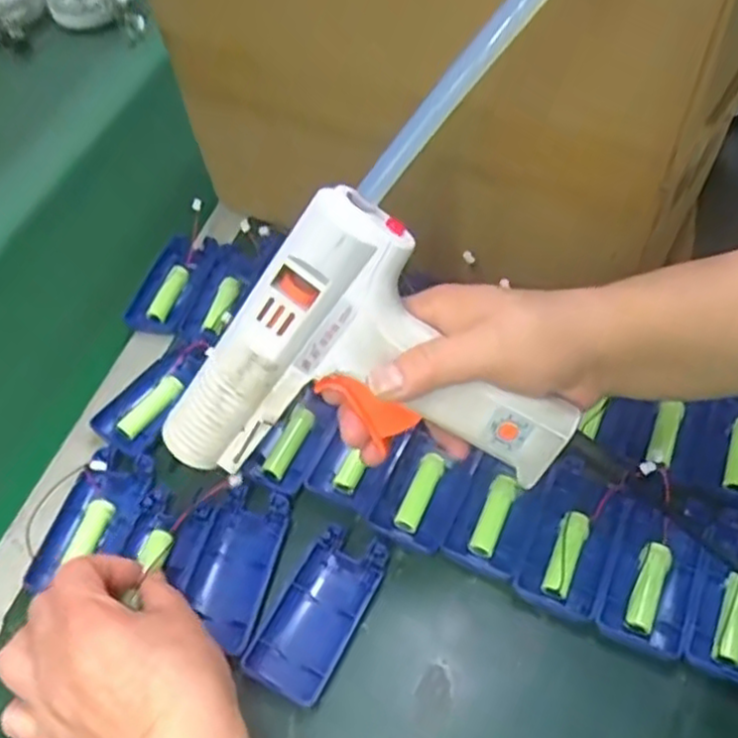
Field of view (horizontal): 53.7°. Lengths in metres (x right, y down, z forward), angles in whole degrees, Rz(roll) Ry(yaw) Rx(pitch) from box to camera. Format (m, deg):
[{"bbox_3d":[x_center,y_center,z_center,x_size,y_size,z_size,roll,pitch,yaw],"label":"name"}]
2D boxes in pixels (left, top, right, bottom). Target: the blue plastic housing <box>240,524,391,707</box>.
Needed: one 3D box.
[{"bbox_3d":[-0.027,0.134,0.405,0.043,0.017,0.091,23,56,20],"label":"blue plastic housing"}]

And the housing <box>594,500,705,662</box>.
[{"bbox_3d":[0.157,0.117,0.403,0.044,0.020,0.078,18,55,17],"label":"housing"}]

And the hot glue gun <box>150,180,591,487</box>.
[{"bbox_3d":[0.000,0.018,0.371,0.160,0.165,0.040,36,27,-6],"label":"hot glue gun"}]

